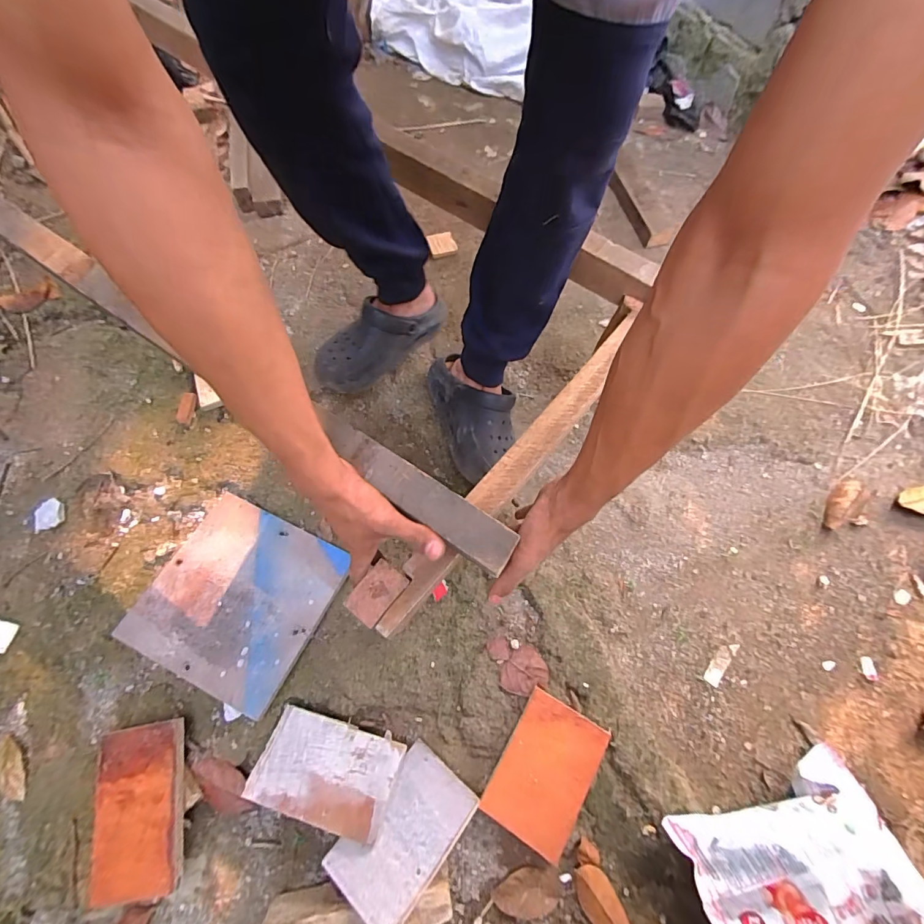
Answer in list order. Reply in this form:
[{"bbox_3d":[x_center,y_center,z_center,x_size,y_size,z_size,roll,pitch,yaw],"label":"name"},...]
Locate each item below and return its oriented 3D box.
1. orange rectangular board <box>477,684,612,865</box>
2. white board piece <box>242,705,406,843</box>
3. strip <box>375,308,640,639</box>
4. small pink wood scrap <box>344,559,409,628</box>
[{"bbox_3d":[0.111,0.407,0.586,0.112,0.012,0.162,27,69,16],"label":"orange rectangular board"},{"bbox_3d":[-0.179,0.401,0.578,0.179,0.009,0.109,12,47,10],"label":"white board piece"},{"bbox_3d":[0.074,-0.010,0.521,0.041,0.013,0.493,37,70,16],"label":"strip"},{"bbox_3d":[-0.088,0.133,0.453,0.040,0.005,0.060,36,70,15],"label":"small pink wood scrap"}]

